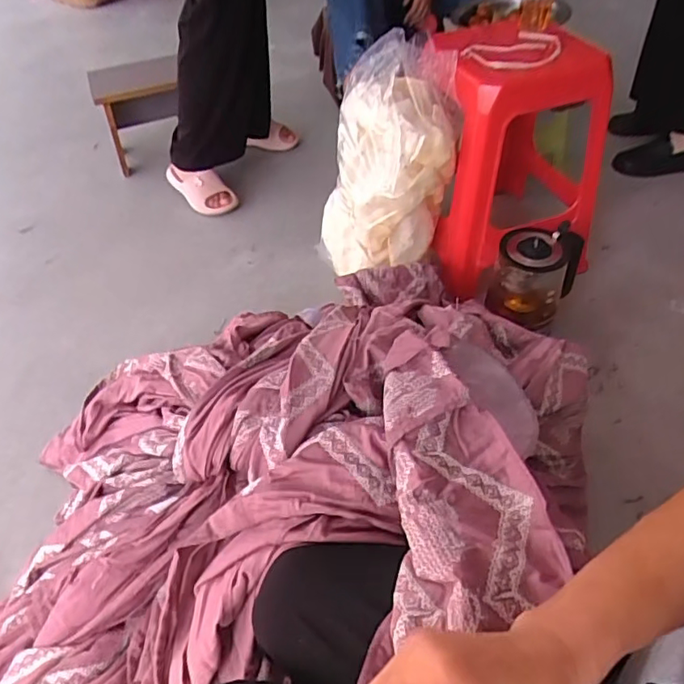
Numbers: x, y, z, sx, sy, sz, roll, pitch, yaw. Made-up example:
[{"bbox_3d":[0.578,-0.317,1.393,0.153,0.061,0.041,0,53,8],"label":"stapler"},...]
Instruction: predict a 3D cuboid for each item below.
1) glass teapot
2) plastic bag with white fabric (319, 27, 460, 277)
[{"bbox_3d":[0.352,-0.118,1.047,0.142,0.157,0.130,-2,46,2],"label":"glass teapot"},{"bbox_3d":[0.081,-0.337,1.076,0.246,0.381,0.208,-7,46,-2],"label":"plastic bag with white fabric"}]

